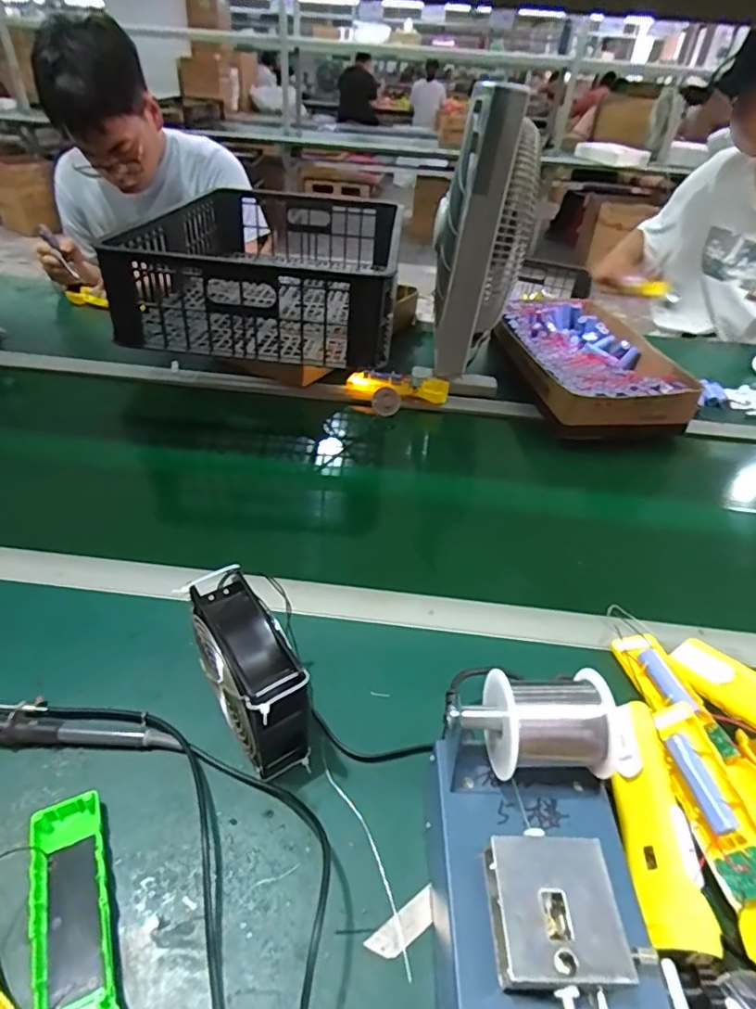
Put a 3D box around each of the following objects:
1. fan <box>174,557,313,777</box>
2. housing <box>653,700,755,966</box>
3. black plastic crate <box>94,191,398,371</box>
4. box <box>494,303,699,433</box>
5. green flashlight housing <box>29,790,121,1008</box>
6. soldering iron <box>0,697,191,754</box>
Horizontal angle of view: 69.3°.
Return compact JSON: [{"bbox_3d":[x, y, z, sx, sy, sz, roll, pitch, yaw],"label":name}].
[{"bbox_3d":[-0.098,0.138,0.431,0.052,0.115,0.124,-21,45,-27],"label":"fan"},{"bbox_3d":[0.249,0.233,0.397,0.045,0.045,0.164,-5,40,-10],"label":"housing"},{"bbox_3d":[-0.169,-0.434,0.990,0.415,0.144,0.568,4,39,1],"label":"black plastic crate"},{"bbox_3d":[0.362,-0.261,0.982,0.237,0.071,0.398,-2,39,-7],"label":"box"},{"bbox_3d":[-0.190,0.266,0.339,0.049,0.027,0.164,-15,42,-22],"label":"green flashlight housing"},{"bbox_3d":[-0.261,0.176,0.441,0.211,0.020,0.033,2,39,-1],"label":"soldering iron"}]

